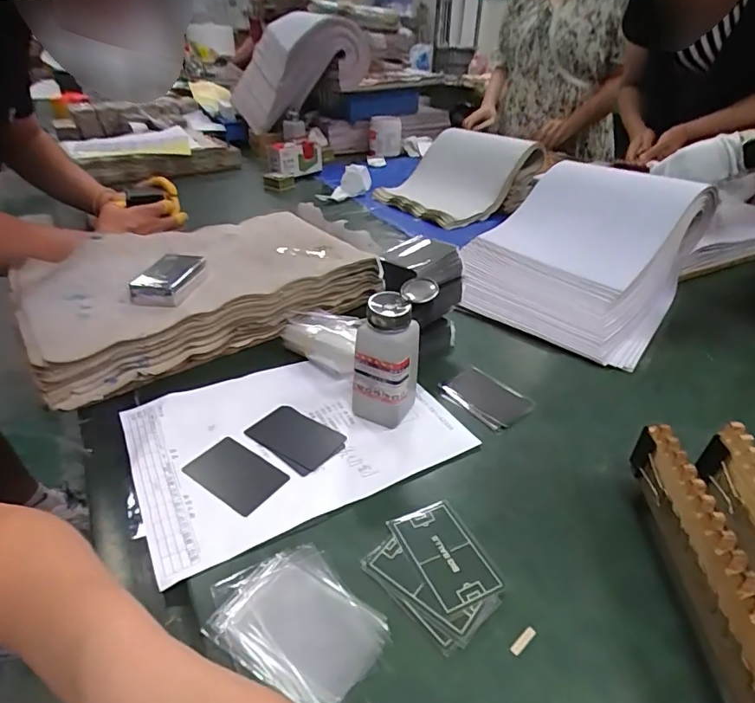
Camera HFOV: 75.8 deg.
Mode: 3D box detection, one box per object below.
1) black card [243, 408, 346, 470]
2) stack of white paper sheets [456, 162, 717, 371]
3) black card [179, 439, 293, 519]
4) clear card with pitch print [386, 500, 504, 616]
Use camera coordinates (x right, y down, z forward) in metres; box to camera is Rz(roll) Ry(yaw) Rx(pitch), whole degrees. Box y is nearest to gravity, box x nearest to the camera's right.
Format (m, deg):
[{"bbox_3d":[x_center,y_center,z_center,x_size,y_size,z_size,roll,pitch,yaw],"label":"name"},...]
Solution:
[{"bbox_3d":[-0.080,0.083,0.479,0.088,0.004,0.055,20,37,27],"label":"black card"},{"bbox_3d":[0.288,-0.155,0.722,0.292,0.140,0.364,24,39,30],"label":"stack of white paper sheets"},{"bbox_3d":[-0.126,0.109,0.433,0.085,0.004,0.055,21,36,29],"label":"black card"},{"bbox_3d":[0.051,0.153,0.372,0.052,0.004,0.086,-13,36,-21],"label":"clear card with pitch print"}]

